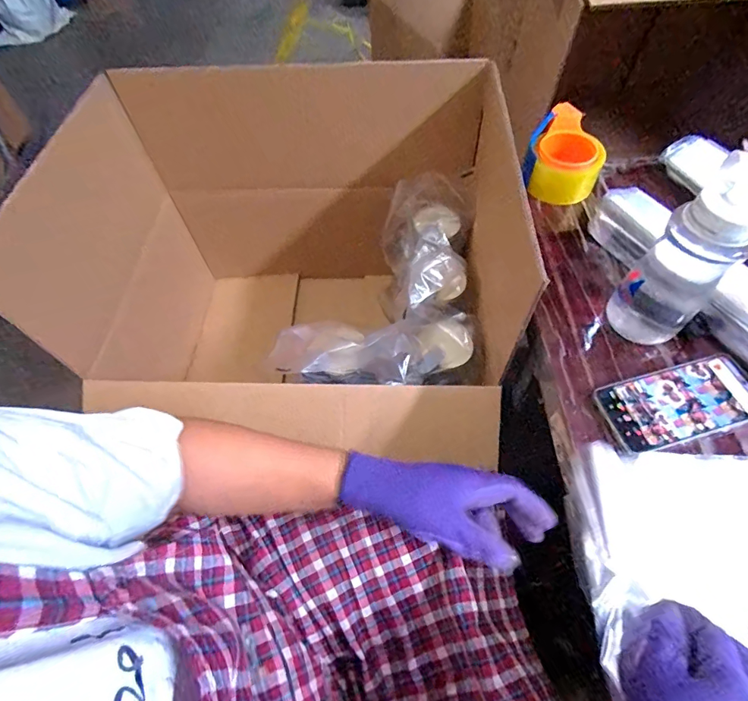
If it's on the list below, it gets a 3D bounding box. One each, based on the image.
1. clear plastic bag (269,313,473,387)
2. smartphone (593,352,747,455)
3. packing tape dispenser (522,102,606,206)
[{"bbox_3d":[-0.006,-0.013,0.671,0.322,0.098,0.135,-5,57,1],"label":"clear plastic bag"},{"bbox_3d":[0.319,0.056,0.454,0.161,0.014,0.077,-16,58,-6],"label":"smartphone"},{"bbox_3d":[0.281,-0.288,0.638,0.103,0.066,0.148,18,61,15],"label":"packing tape dispenser"}]

